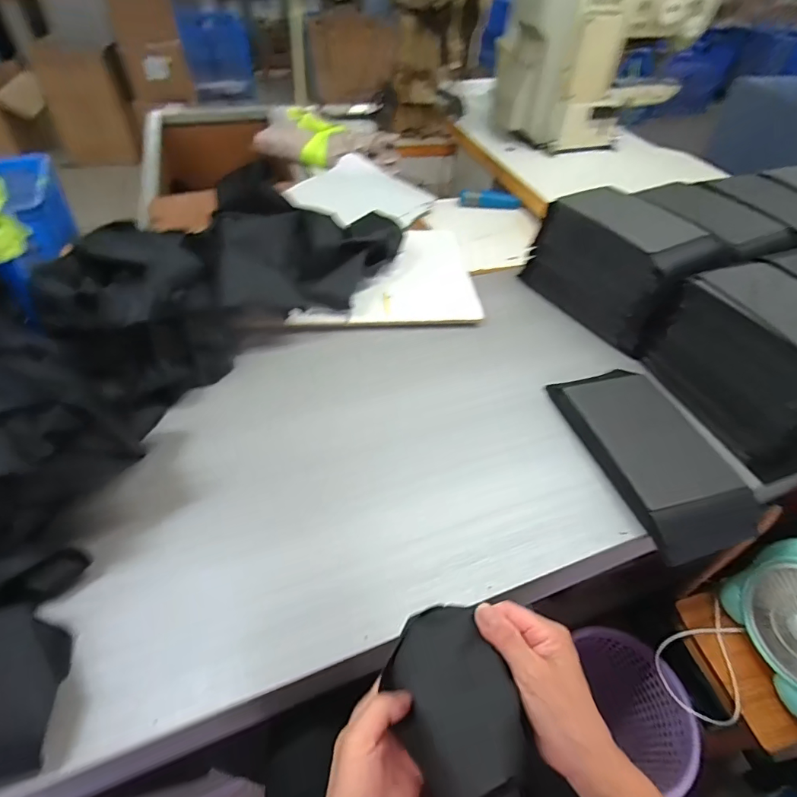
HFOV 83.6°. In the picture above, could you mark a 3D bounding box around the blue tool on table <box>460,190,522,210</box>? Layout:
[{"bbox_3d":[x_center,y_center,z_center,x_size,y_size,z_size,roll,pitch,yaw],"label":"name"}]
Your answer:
[{"bbox_3d":[0.242,-0.526,1.174,0.158,0.028,0.046,5,48,0],"label":"blue tool on table"}]

